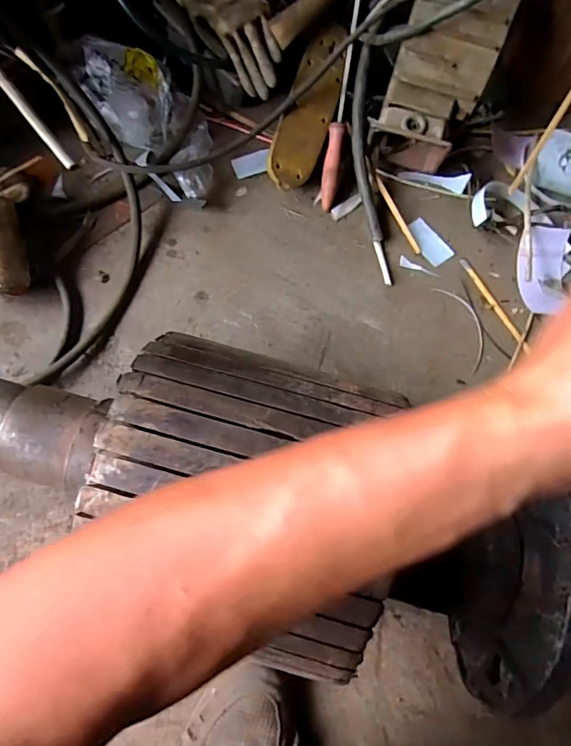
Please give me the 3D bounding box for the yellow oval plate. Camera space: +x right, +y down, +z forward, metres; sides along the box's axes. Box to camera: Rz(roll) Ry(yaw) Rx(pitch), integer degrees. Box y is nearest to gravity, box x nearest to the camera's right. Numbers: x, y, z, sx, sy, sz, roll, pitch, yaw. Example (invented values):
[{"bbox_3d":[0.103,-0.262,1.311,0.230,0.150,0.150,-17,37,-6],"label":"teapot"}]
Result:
[{"bbox_3d":[0.032,-0.327,0.595,0.063,0.016,0.192,17,100,-20],"label":"yellow oval plate"}]

